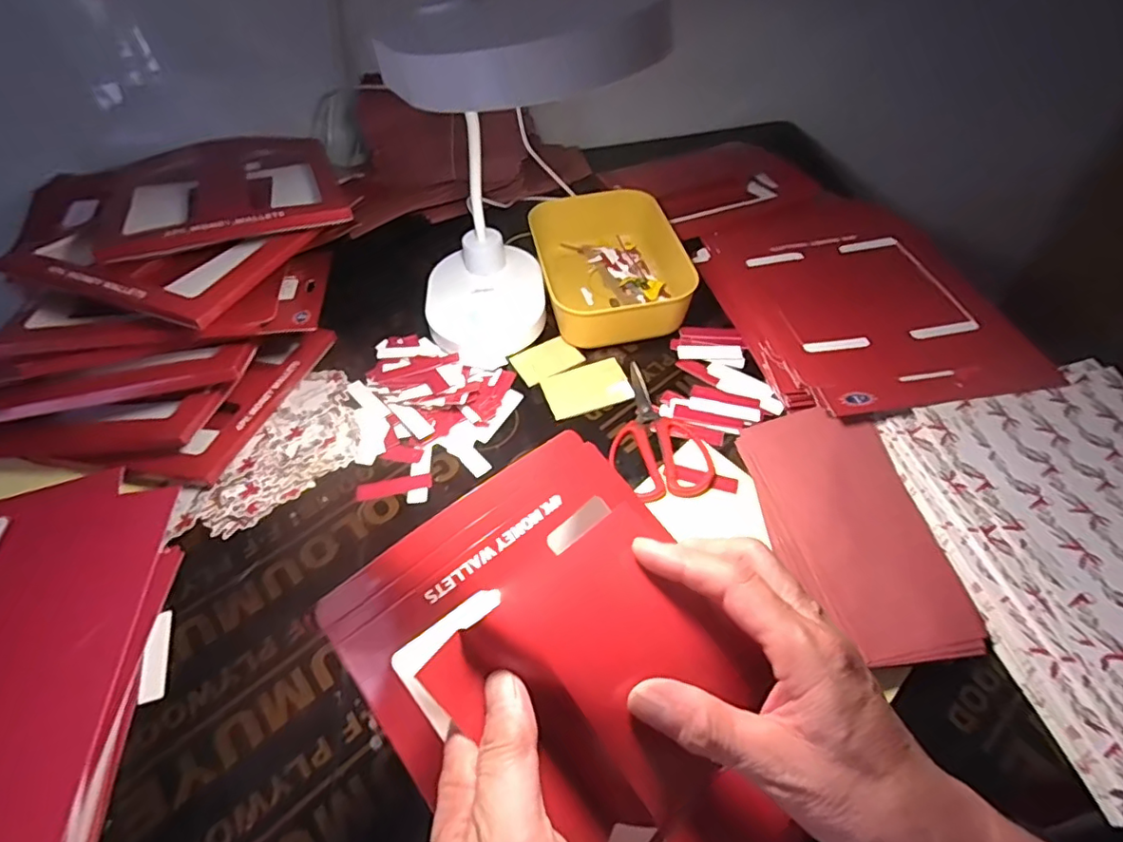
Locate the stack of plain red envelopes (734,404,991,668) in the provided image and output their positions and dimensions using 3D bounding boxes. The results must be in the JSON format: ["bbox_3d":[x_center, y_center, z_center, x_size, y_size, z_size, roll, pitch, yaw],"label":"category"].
[{"bbox_3d":[0.209,0.073,0.413,0.108,0.020,0.192,-9,55,-6],"label":"stack of plain red envelopes"}]

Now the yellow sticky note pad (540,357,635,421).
[{"bbox_3d":[0.023,-0.032,0.520,0.075,0.005,0.054,-16,55,-11],"label":"yellow sticky note pad"}]

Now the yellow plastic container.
[{"bbox_3d":[0.047,-0.164,0.589,0.134,0.054,0.189,-11,52,-7],"label":"yellow plastic container"}]

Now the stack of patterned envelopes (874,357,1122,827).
[{"bbox_3d":[0.384,0.085,0.387,0.228,0.035,0.265,-10,54,-7],"label":"stack of patterned envelopes"}]

